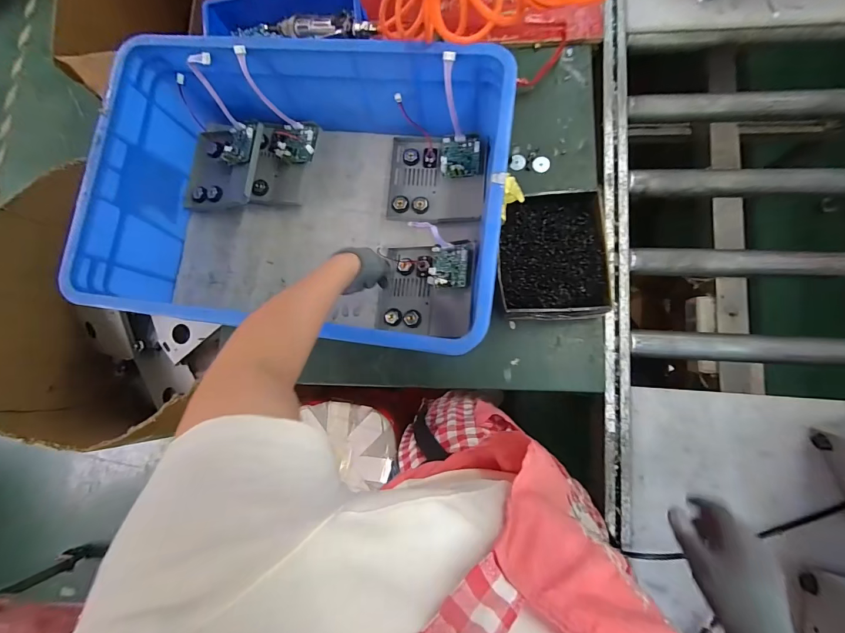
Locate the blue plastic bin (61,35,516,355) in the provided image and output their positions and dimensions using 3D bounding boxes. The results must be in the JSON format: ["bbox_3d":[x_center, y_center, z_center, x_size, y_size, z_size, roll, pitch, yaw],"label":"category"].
[{"bbox_3d":[-0.182,-0.185,0.607,0.600,0.201,0.410,7,84,7],"label":"blue plastic bin"}]

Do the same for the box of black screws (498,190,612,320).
[{"bbox_3d":[0.215,-0.103,0.629,0.168,0.061,0.217,-2,82,6],"label":"box of black screws"}]

